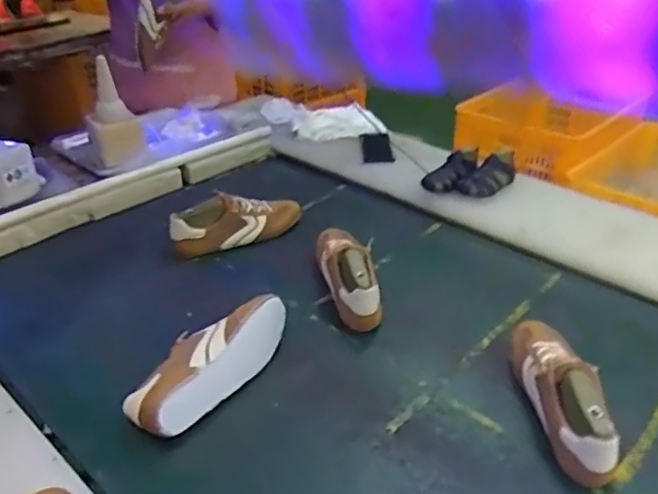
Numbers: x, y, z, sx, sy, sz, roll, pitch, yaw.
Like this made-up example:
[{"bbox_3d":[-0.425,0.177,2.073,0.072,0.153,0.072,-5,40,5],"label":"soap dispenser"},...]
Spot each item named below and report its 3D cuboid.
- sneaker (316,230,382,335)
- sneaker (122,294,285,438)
[{"bbox_3d":[0.031,0.035,1.094,0.081,0.093,0.266,-7,32,-11],"label":"sneaker"},{"bbox_3d":[-0.168,0.160,0.894,0.101,0.088,0.267,20,37,29],"label":"sneaker"}]

